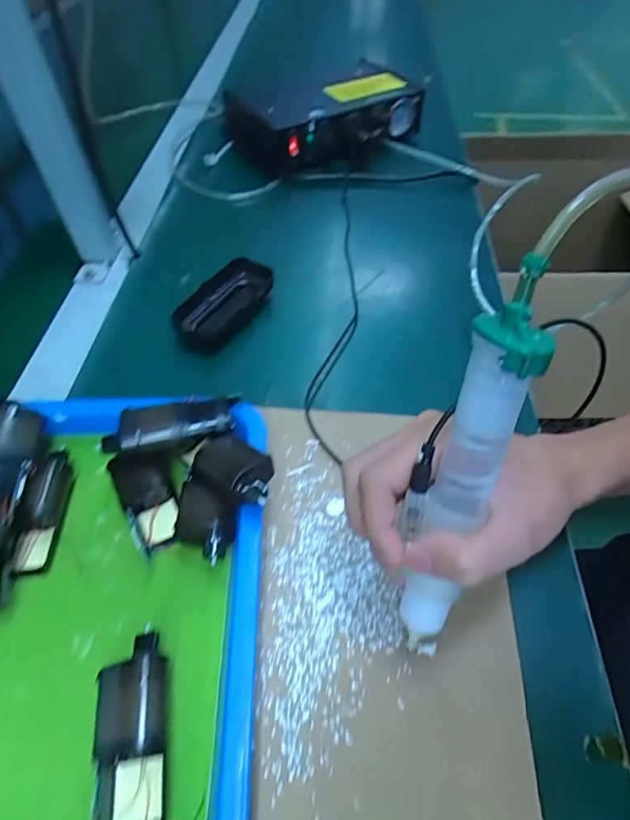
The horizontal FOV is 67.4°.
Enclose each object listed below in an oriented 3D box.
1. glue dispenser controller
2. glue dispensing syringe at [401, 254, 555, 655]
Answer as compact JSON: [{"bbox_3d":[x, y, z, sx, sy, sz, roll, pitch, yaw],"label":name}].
[{"bbox_3d":[0.009,-0.396,0.632,0.243,0.080,0.139,-26,57,-18],"label":"glue dispenser controller"},{"bbox_3d":[0.063,0.034,0.212,0.030,0.193,0.029,13,27,9],"label":"glue dispensing syringe"}]

